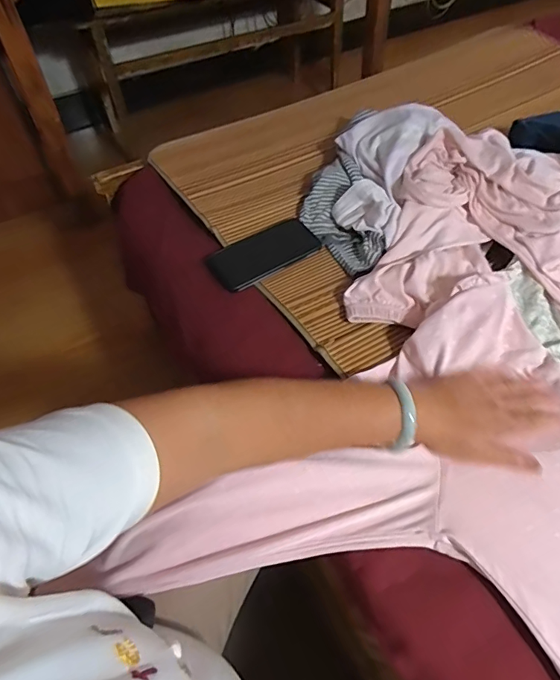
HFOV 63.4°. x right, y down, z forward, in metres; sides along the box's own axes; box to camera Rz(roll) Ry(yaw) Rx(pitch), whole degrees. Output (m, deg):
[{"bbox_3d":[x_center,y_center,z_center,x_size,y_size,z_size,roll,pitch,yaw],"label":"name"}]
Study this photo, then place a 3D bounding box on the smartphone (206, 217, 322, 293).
[{"bbox_3d":[-0.024,-0.132,0.676,0.164,0.016,0.086,-29,63,-20],"label":"smartphone"}]

